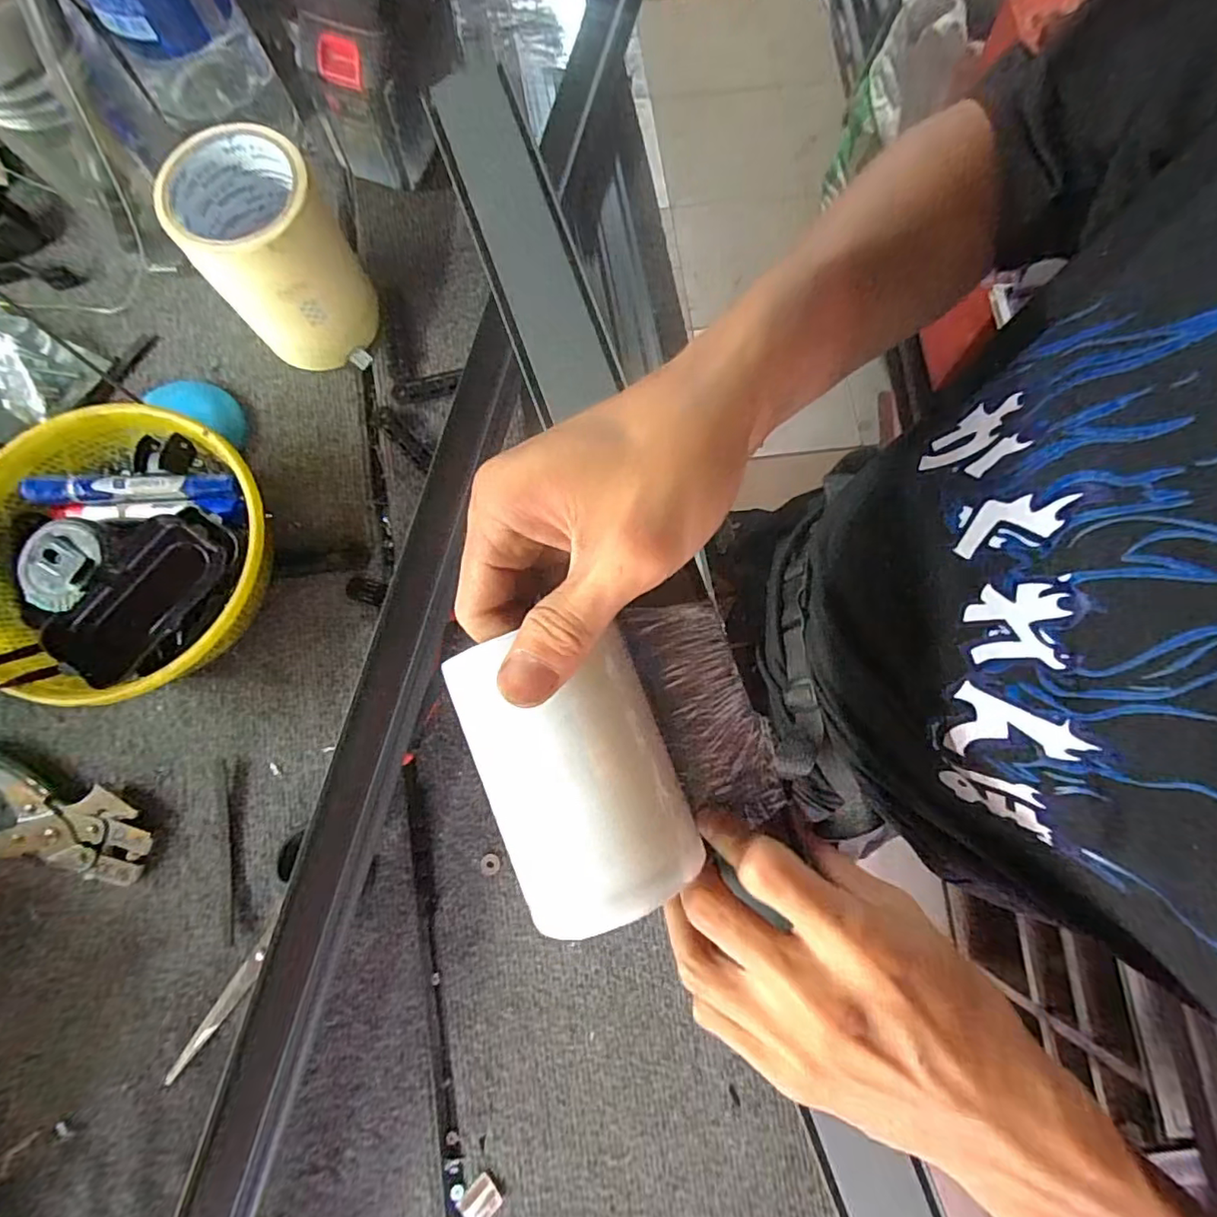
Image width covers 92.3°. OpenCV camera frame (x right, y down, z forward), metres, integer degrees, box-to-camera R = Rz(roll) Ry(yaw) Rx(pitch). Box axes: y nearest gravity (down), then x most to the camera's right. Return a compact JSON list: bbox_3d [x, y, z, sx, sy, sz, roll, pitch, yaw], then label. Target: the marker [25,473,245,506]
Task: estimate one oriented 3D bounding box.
[{"bbox_3d":[-0.321,-0.083,0.393,0.130,0.018,0.019,-3,78,-2],"label":"marker"}]

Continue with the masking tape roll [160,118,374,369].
[{"bbox_3d":[-0.226,-0.238,0.407,0.088,0.128,0.083,0,78,-1],"label":"masking tape roll"}]

